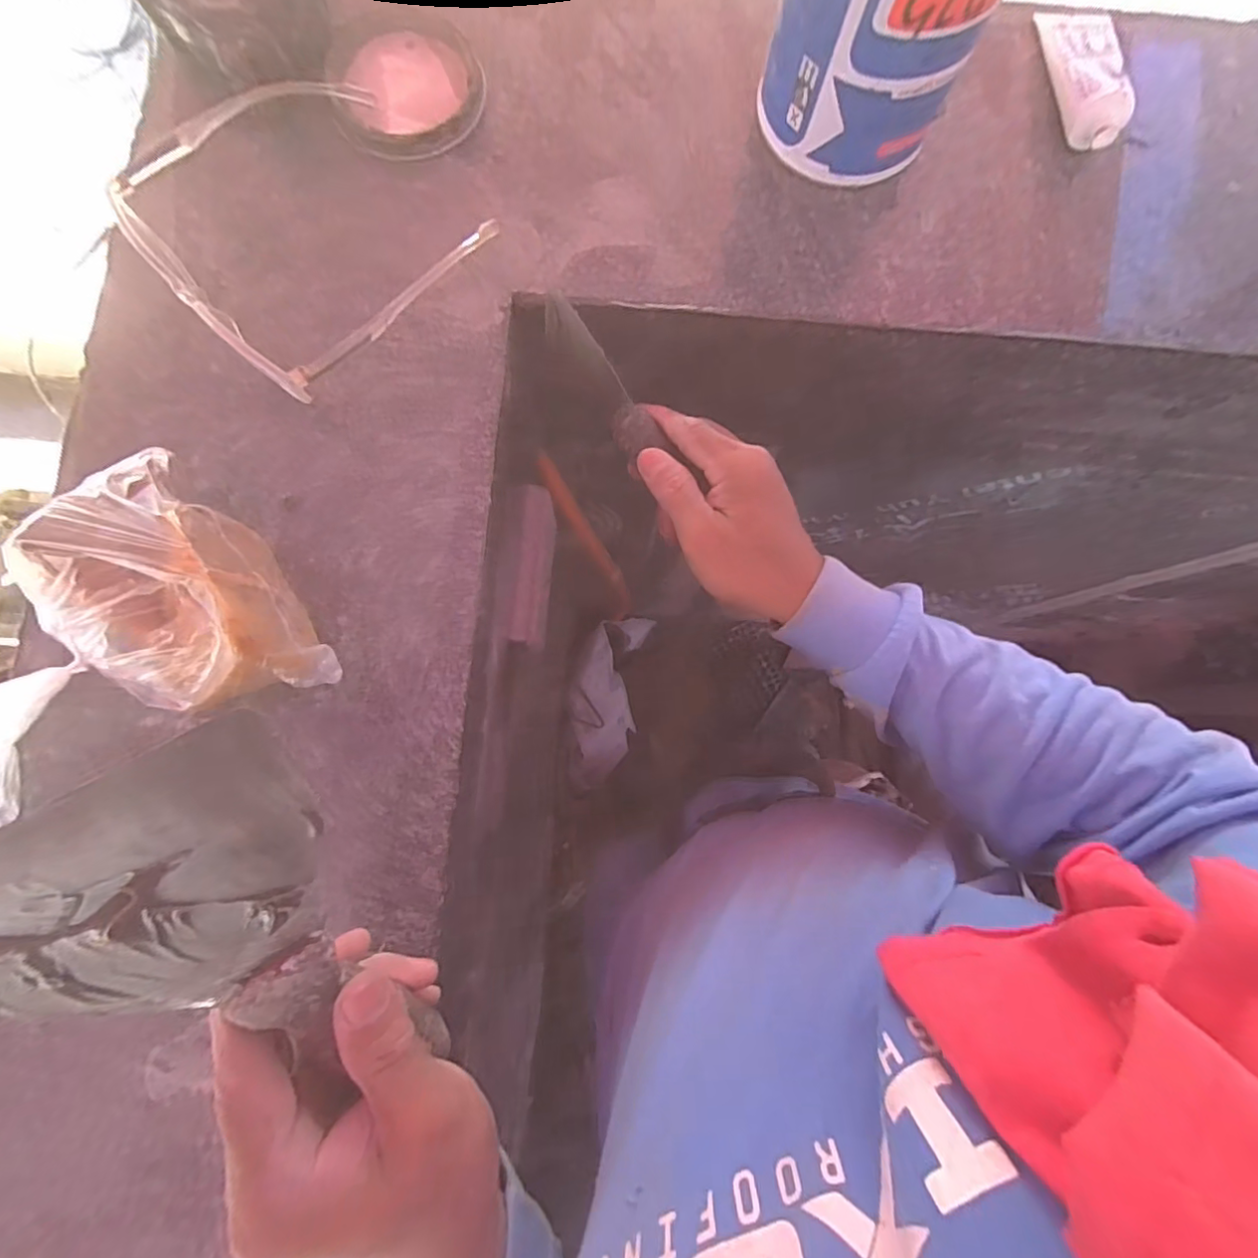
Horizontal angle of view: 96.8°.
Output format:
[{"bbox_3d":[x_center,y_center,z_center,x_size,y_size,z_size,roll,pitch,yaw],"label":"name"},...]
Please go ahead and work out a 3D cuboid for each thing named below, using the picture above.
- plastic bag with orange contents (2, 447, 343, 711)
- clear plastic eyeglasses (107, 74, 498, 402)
[{"bbox_3d":[-0.201,-0.010,0.247,0.082,0.071,0.123,-36,85,-6],"label":"plastic bag with orange contents"},{"bbox_3d":[-0.167,-0.215,0.292,0.151,0.043,0.164,-44,86,-6],"label":"clear plastic eyeglasses"}]

